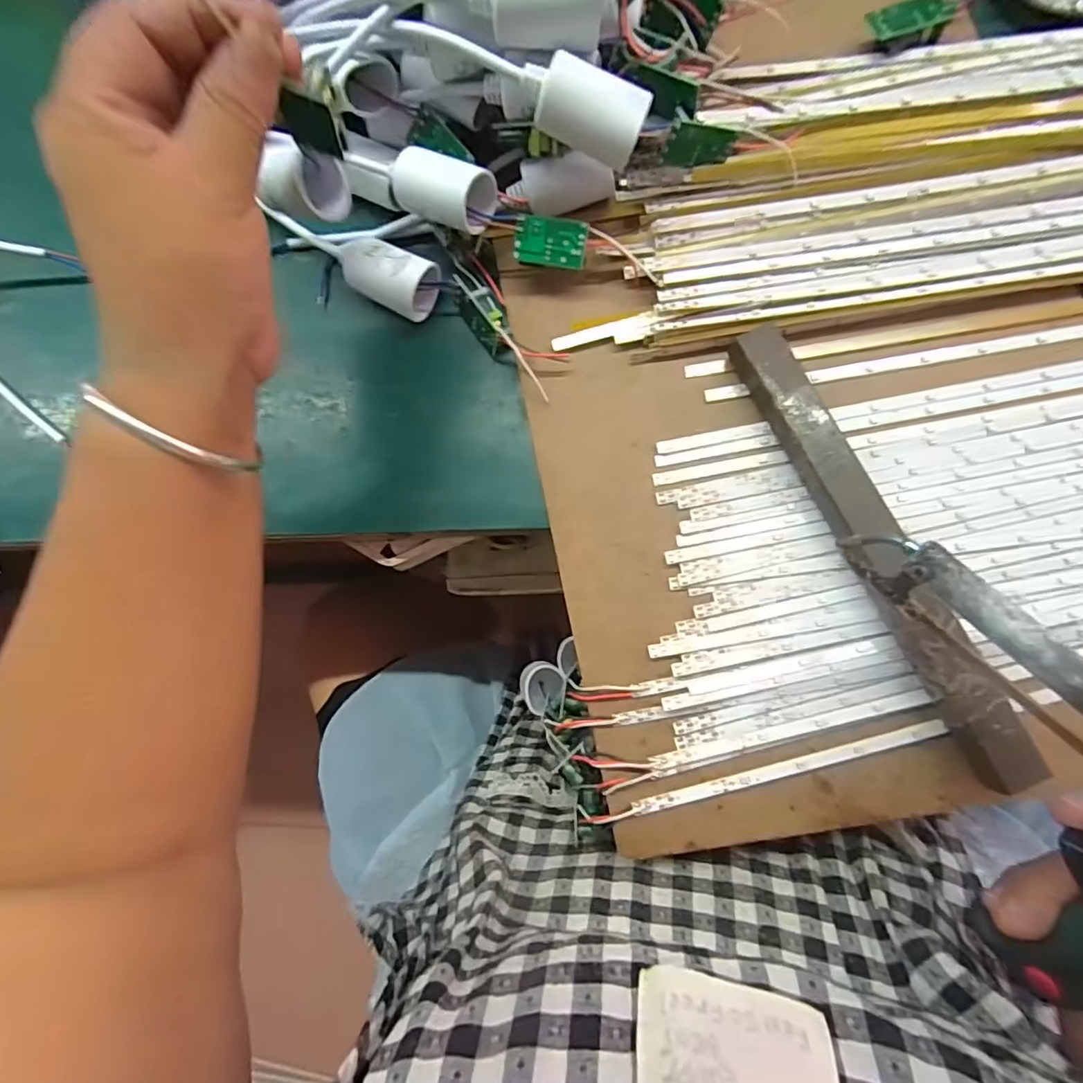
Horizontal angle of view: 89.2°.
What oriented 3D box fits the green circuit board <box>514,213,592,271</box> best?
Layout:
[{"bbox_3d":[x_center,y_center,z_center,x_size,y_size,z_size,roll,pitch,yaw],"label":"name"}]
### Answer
[{"bbox_3d":[0.004,-0.147,0.270,0.037,0.006,0.021,12,104,7],"label":"green circuit board"}]

